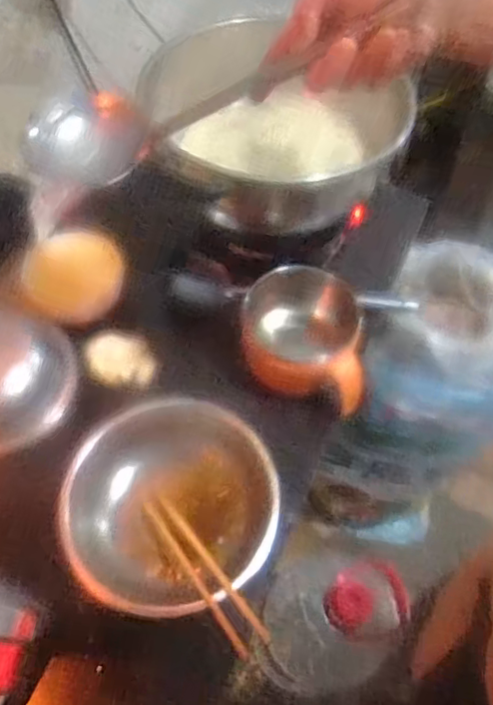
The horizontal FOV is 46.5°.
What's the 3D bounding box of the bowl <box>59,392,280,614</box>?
[{"bbox_3d":[-0.079,0.164,0.625,0.215,0.065,0.218,1,58,-1],"label":"bowl"}]

